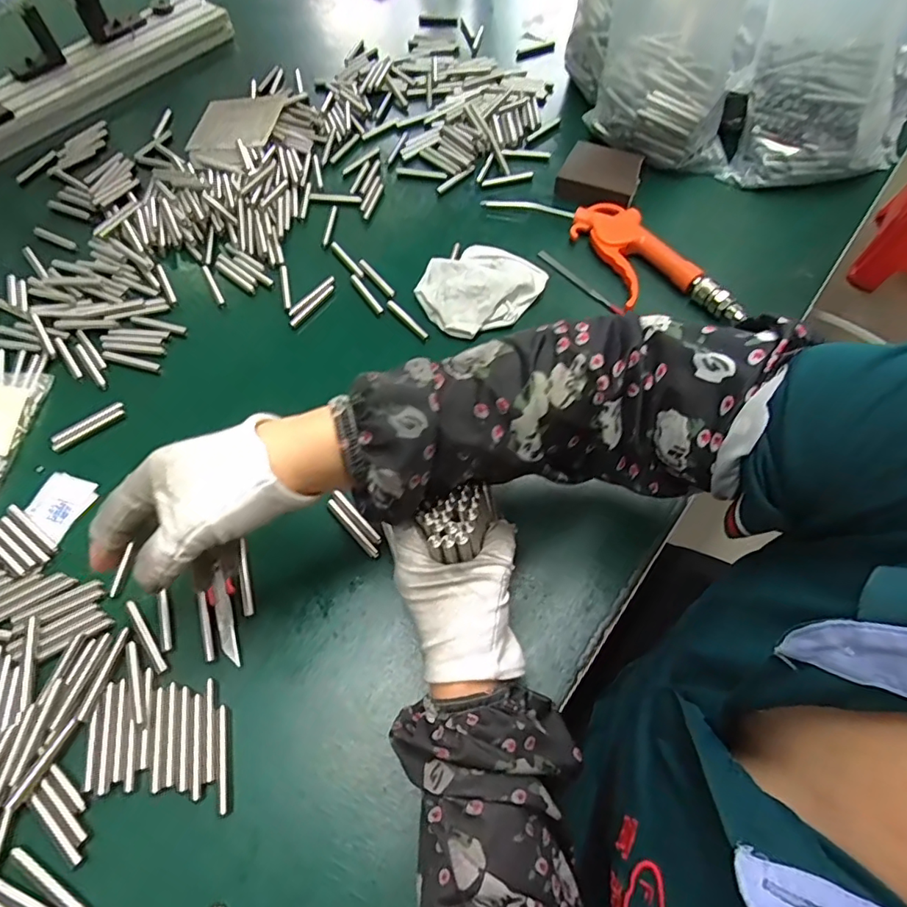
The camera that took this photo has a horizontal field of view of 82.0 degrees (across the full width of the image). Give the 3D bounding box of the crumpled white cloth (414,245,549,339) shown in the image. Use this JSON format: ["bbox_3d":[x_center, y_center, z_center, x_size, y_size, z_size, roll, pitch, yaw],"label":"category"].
[{"bbox_3d":[0.027,-0.154,0.482,0.109,0.033,0.082,-25,64,-12],"label":"crumpled white cloth"}]

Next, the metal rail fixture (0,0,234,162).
[{"bbox_3d":[-0.490,-0.472,0.628,0.132,0.086,0.476,29,66,16],"label":"metal rail fixture"}]

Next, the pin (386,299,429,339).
[{"bbox_3d":[-0.043,-0.124,0.482,0.007,0.004,0.057,-37,67,-17],"label":"pin"}]

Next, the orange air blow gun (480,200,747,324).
[{"bbox_3d":[0.152,-0.200,0.504,0.088,0.027,0.259,-33,66,-15],"label":"orange air blow gun"}]

